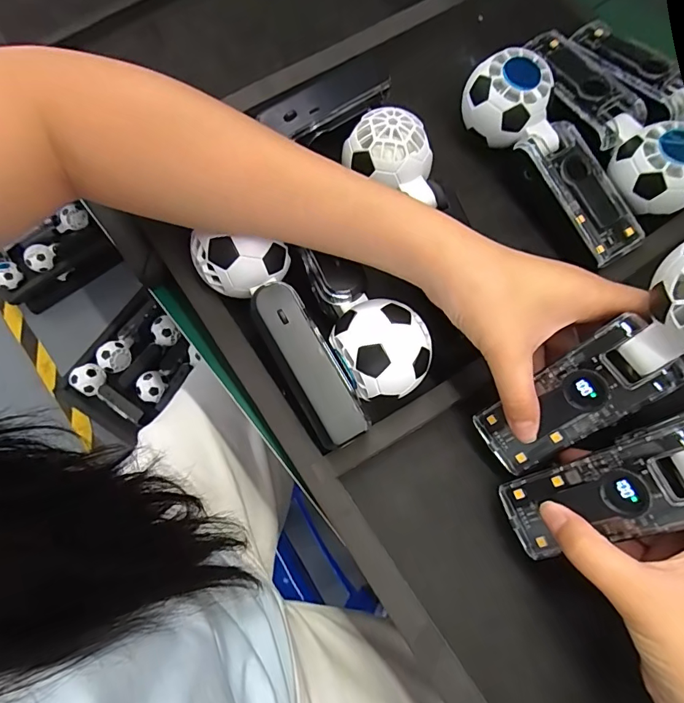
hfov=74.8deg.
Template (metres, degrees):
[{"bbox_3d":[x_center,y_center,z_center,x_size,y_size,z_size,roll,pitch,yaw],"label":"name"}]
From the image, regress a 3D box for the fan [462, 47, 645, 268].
[{"bbox_3d":[0.159,-0.143,0.335,0.053,0.043,0.171,-35,86,-15],"label":"fan"}]

